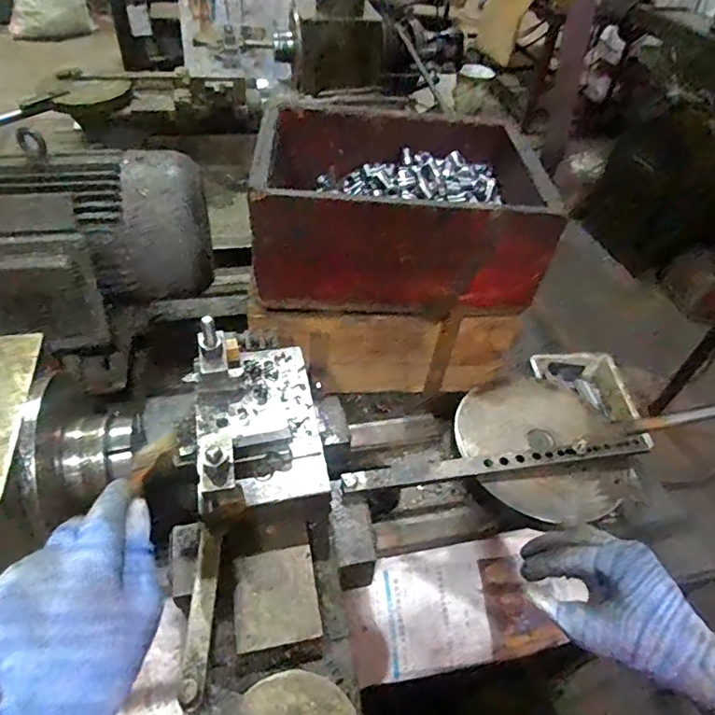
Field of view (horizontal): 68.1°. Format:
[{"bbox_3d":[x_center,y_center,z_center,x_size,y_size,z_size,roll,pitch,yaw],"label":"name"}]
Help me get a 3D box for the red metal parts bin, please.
[{"bbox_3d":[0.049,-0.199,0.696,0.348,0.149,0.253,-1,47,-8],"label":"red metal parts bin"}]

